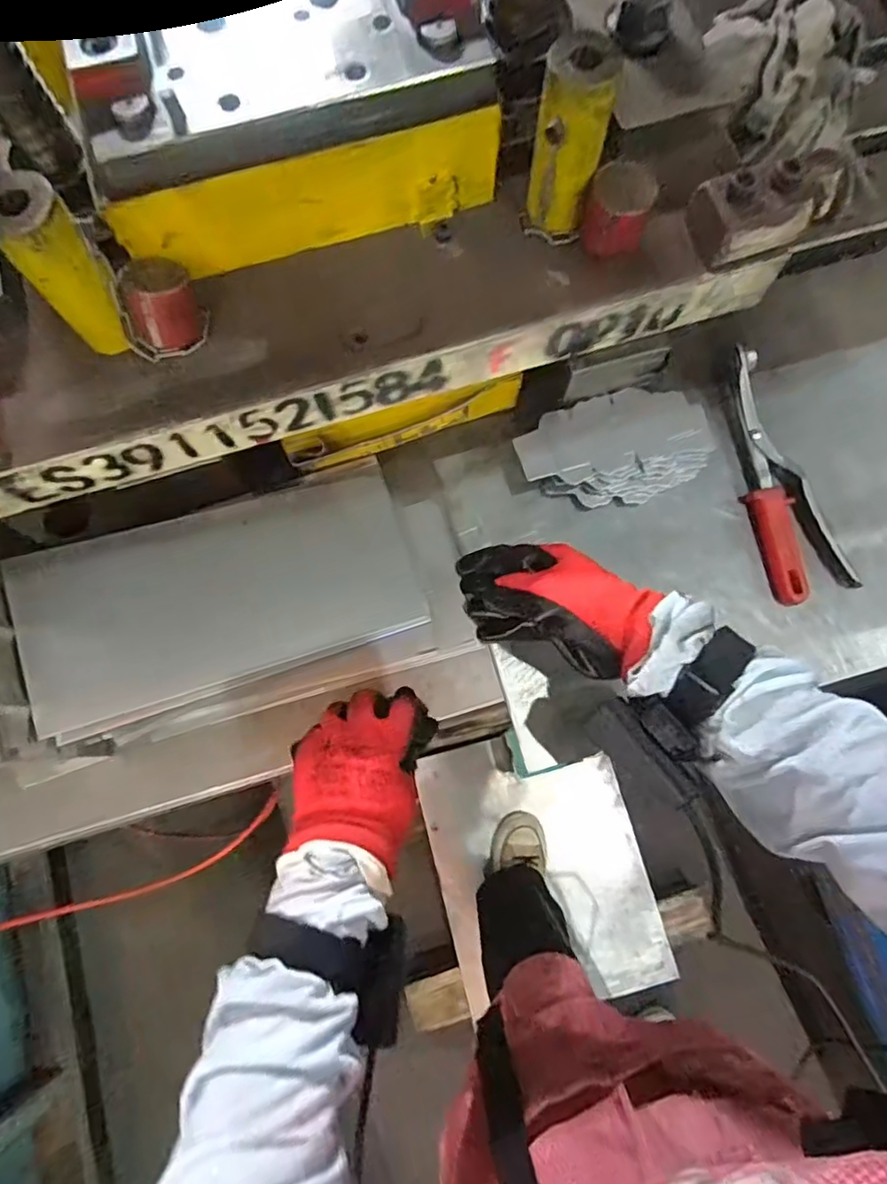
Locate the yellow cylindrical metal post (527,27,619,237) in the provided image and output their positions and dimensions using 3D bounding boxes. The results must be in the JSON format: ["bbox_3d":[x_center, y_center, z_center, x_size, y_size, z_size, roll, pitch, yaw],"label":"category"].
[{"bbox_3d":[0.073,-0.262,0.360,0.041,0.093,0.041,0,76,1],"label":"yellow cylindrical metal post"}]

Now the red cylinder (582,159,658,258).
[{"bbox_3d":[0.107,-0.233,0.376,0.036,0.039,0.034,0,76,1],"label":"red cylinder"}]

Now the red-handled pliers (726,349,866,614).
[{"bbox_3d":[0.256,-0.091,0.484,0.054,0.026,0.198,-18,76,-4],"label":"red-handled pliers"}]

